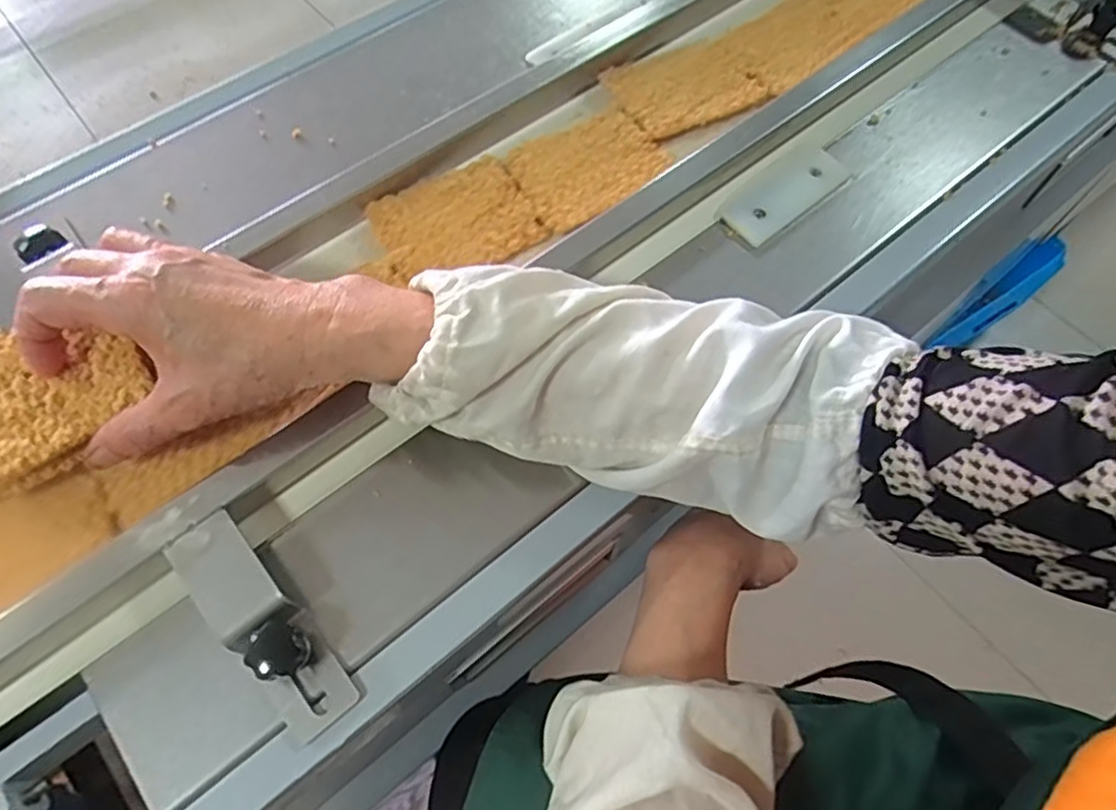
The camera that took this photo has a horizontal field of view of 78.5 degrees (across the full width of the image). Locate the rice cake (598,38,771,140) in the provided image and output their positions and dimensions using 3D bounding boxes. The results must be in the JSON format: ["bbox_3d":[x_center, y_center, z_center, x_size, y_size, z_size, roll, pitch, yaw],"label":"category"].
[{"bbox_3d":[0.081,-0.206,0.441,0.090,0.008,0.065,-20,65,-10],"label":"rice cake"}]

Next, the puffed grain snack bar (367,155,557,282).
[{"bbox_3d":[-0.059,-0.105,0.397,0.085,0.012,0.069,-27,67,-13],"label":"puffed grain snack bar"}]

